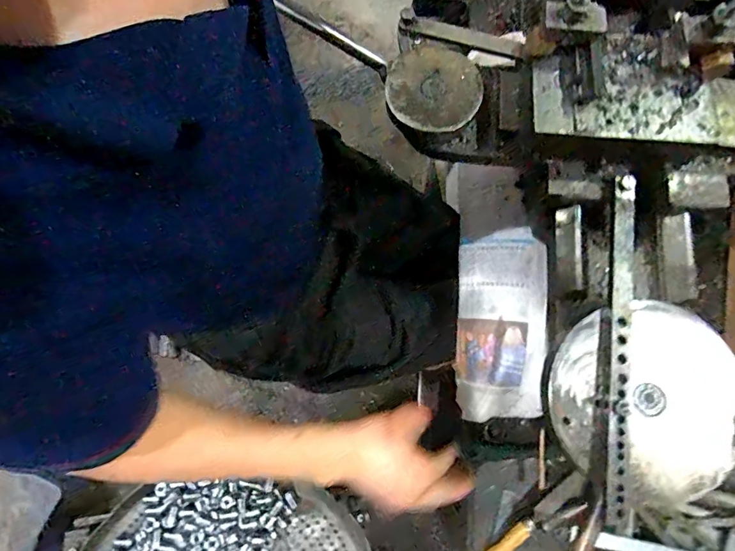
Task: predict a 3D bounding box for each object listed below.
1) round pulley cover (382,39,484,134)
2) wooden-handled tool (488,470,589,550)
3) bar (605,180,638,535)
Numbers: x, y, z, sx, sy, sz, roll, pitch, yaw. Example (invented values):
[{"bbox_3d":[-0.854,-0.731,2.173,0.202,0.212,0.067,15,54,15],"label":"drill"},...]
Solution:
[{"bbox_3d":[0.069,-0.198,0.439,0.097,0.013,0.100,0,80,-1],"label":"round pulley cover"},{"bbox_3d":[0.197,0.300,0.505,0.164,0.024,0.034,-36,82,-7],"label":"wooden-handled tool"},{"bbox_3d":[0.248,0.065,0.411,0.026,0.014,0.334,8,80,0],"label":"bar"}]

